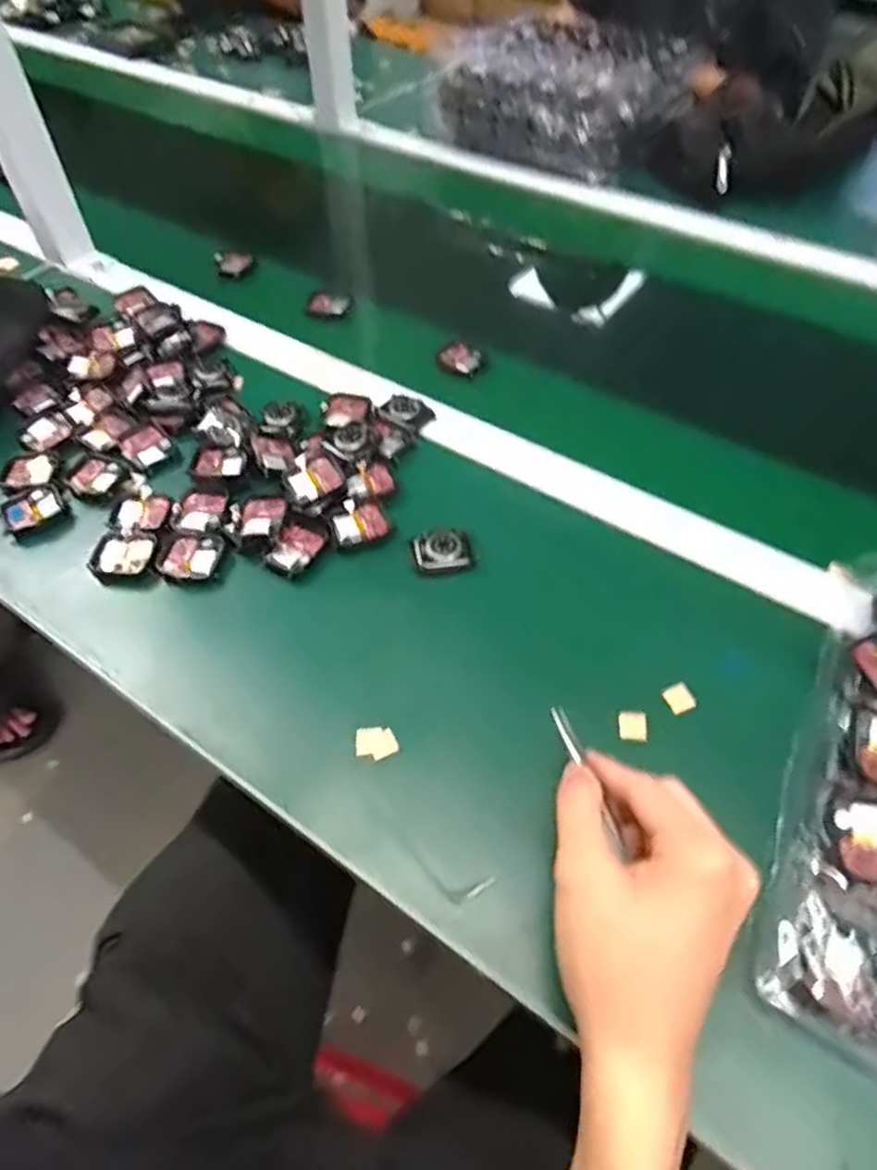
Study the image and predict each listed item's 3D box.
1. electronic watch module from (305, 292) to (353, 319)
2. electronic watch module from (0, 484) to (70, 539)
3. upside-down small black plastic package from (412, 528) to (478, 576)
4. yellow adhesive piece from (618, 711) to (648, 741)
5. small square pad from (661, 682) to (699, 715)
[{"bbox_3d":[-0.109,-0.280,0.710,0.044,0.016,0.028,8,53,9],"label":"electronic watch module"},{"bbox_3d":[-0.309,-0.056,0.539,0.045,0.007,0.040,-31,57,-19],"label":"electronic watch module"},{"bbox_3d":[0.003,-0.024,0.503,0.042,0.012,0.029,-9,53,-4],"label":"upside-down small black plastic package"},{"bbox_3d":[0.117,0.085,0.427,0.016,0.004,0.018,2,53,4],"label":"yellow adhesive piece"},{"bbox_3d":[0.149,0.070,0.437,0.016,0.007,0.017,-22,54,-13],"label":"small square pad"}]

